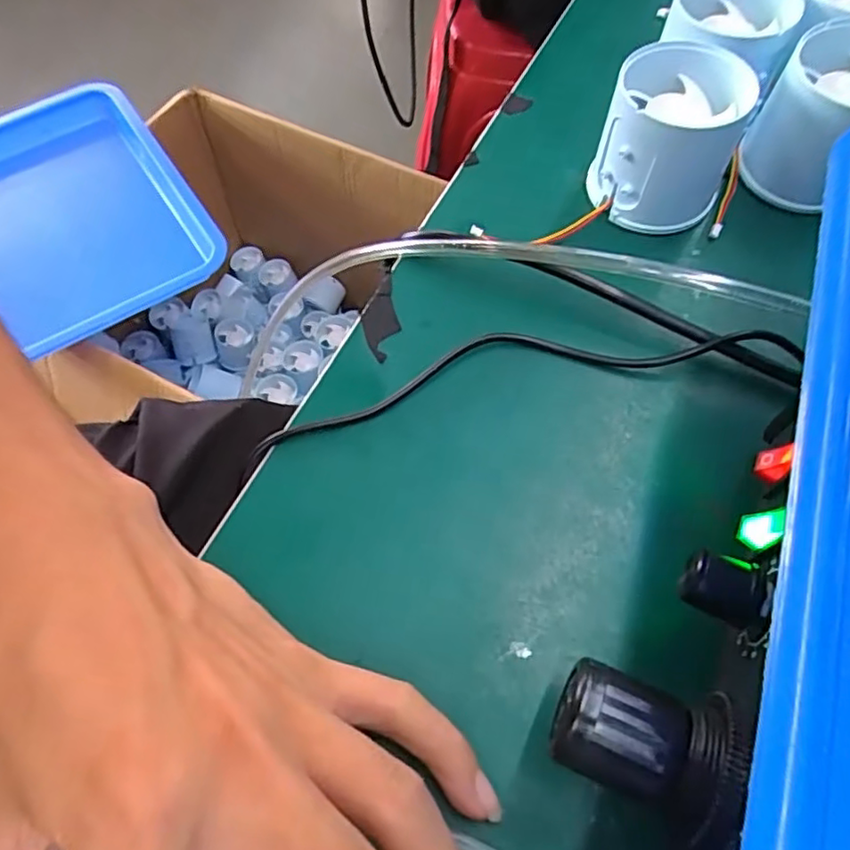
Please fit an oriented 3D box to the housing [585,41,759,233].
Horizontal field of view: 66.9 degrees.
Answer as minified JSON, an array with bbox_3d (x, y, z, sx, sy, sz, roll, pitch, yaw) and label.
[{"bbox_3d":[0.101,-0.117,0.270,0.051,0.054,0.053,0,63,0],"label":"housing"}]

